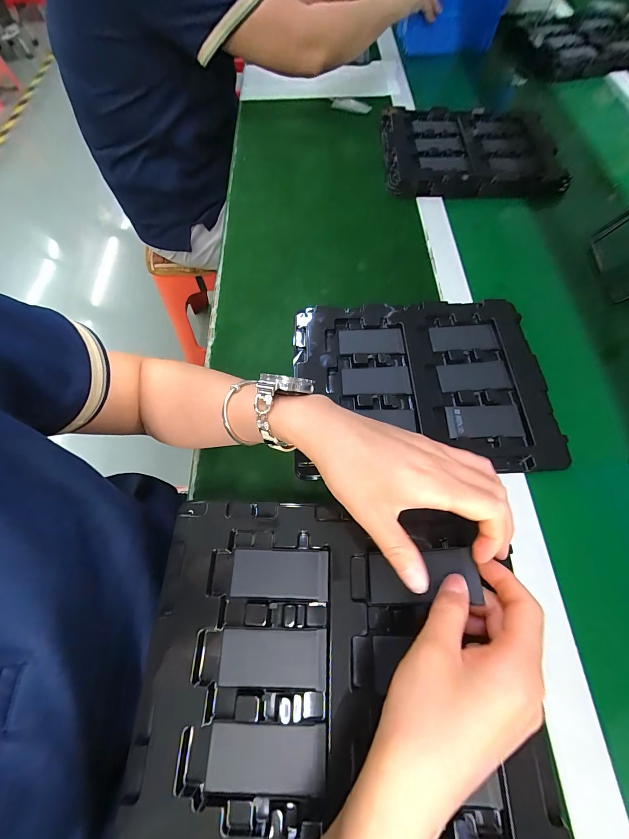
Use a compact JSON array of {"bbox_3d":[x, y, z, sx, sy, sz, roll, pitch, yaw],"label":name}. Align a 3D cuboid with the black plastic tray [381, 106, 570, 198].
[{"bbox_3d":[0.250,-0.454,0.551,0.264,0.031,0.229,0,65,3],"label":"black plastic tray"}]

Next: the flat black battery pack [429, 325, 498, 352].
[{"bbox_3d":[0.178,-0.099,0.396,0.076,0.004,0.034,-2,65,2],"label":"flat black battery pack"}]

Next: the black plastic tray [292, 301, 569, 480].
[{"bbox_3d":[0.115,-0.046,0.373,0.269,0.016,0.211,-2,65,2],"label":"black plastic tray"}]

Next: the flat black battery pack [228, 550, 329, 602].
[{"bbox_3d":[-0.028,0.124,0.265,0.075,0.006,0.035,0,65,3],"label":"flat black battery pack"}]

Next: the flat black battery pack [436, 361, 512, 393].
[{"bbox_3d":[0.181,-0.049,0.376,0.077,0.004,0.036,-3,65,1],"label":"flat black battery pack"}]

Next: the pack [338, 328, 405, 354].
[{"bbox_3d":[0.068,-0.095,0.399,0.076,0.004,0.035,-2,65,2],"label":"pack"}]

